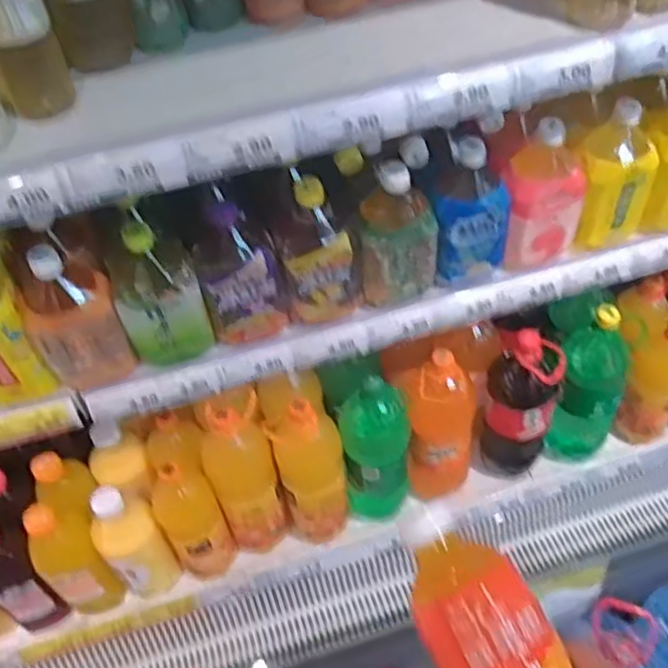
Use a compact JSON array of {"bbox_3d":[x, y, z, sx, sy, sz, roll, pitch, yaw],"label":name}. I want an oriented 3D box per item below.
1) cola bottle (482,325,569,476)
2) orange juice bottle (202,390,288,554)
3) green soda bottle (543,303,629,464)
[{"bbox_3d":[0.279,0.119,1.085,0.102,0.305,0.096,15,53,17],"label":"cola bottle"},{"bbox_3d":[-0.130,0.213,1.039,0.093,0.322,0.085,-2,50,3],"label":"orange juice bottle"},{"bbox_3d":[0.398,0.085,1.112,0.102,0.324,0.092,17,54,18],"label":"green soda bottle"}]

